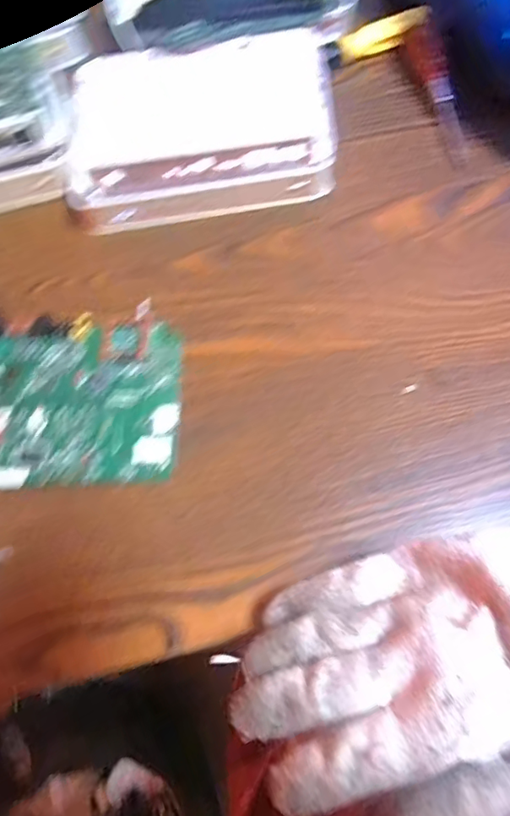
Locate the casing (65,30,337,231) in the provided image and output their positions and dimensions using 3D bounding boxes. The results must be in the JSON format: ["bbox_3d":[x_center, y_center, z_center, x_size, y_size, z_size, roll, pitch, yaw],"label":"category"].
[{"bbox_3d":[-0.041,-0.205,0.388,0.186,0.040,0.137,-7,66,0],"label":"casing"}]

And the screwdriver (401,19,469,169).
[{"bbox_3d":[0.144,-0.246,0.412,0.025,0.020,0.133,-11,66,-2],"label":"screwdriver"}]

